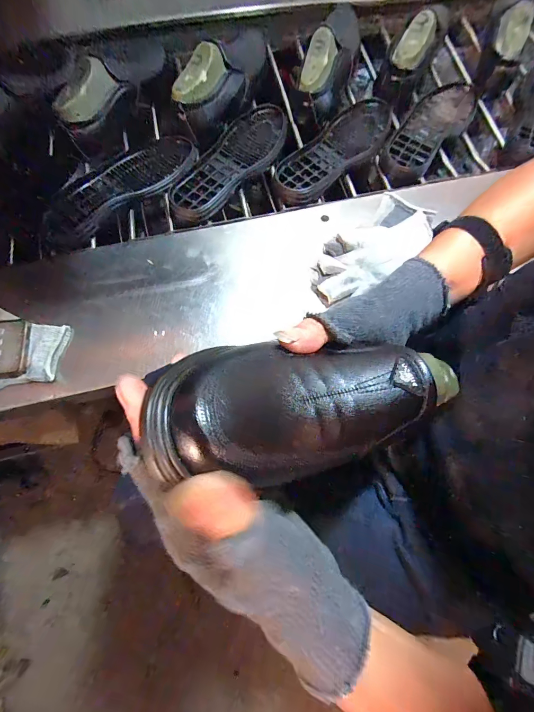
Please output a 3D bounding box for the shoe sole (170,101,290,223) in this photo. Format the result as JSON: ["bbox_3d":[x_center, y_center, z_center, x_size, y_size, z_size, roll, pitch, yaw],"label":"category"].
[{"bbox_3d":[-0.059,-0.349,0.563,0.097,0.029,0.296,38,77,8],"label":"shoe sole"}]

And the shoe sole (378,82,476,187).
[{"bbox_3d":[0.306,-0.430,0.606,0.095,0.034,0.302,39,77,8],"label":"shoe sole"}]

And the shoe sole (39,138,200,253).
[{"bbox_3d":[-0.255,-0.291,0.551,0.295,0.028,0.097,-42,80,-12],"label":"shoe sole"}]

